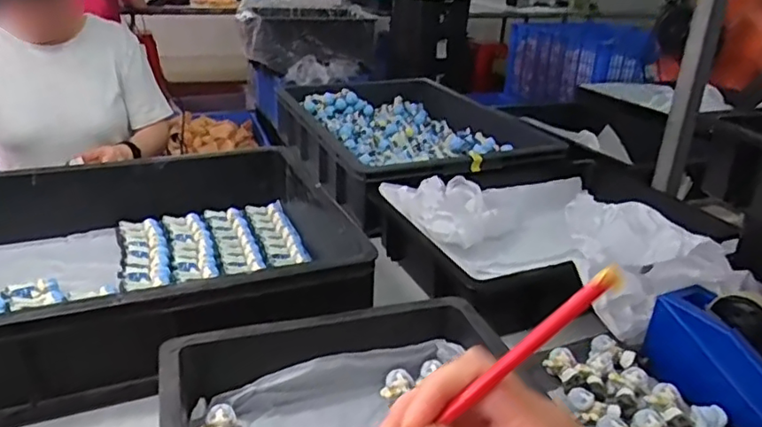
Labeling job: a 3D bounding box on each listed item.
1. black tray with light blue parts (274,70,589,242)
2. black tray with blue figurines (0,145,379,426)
[{"bbox_3d":[0.047,-0.142,1.144,0.367,0.122,0.568,-8,27,-22],"label":"black tray with light blue parts"},{"bbox_3d":[-0.344,0.065,0.712,0.584,0.116,0.402,-8,27,-22],"label":"black tray with blue figurines"}]

